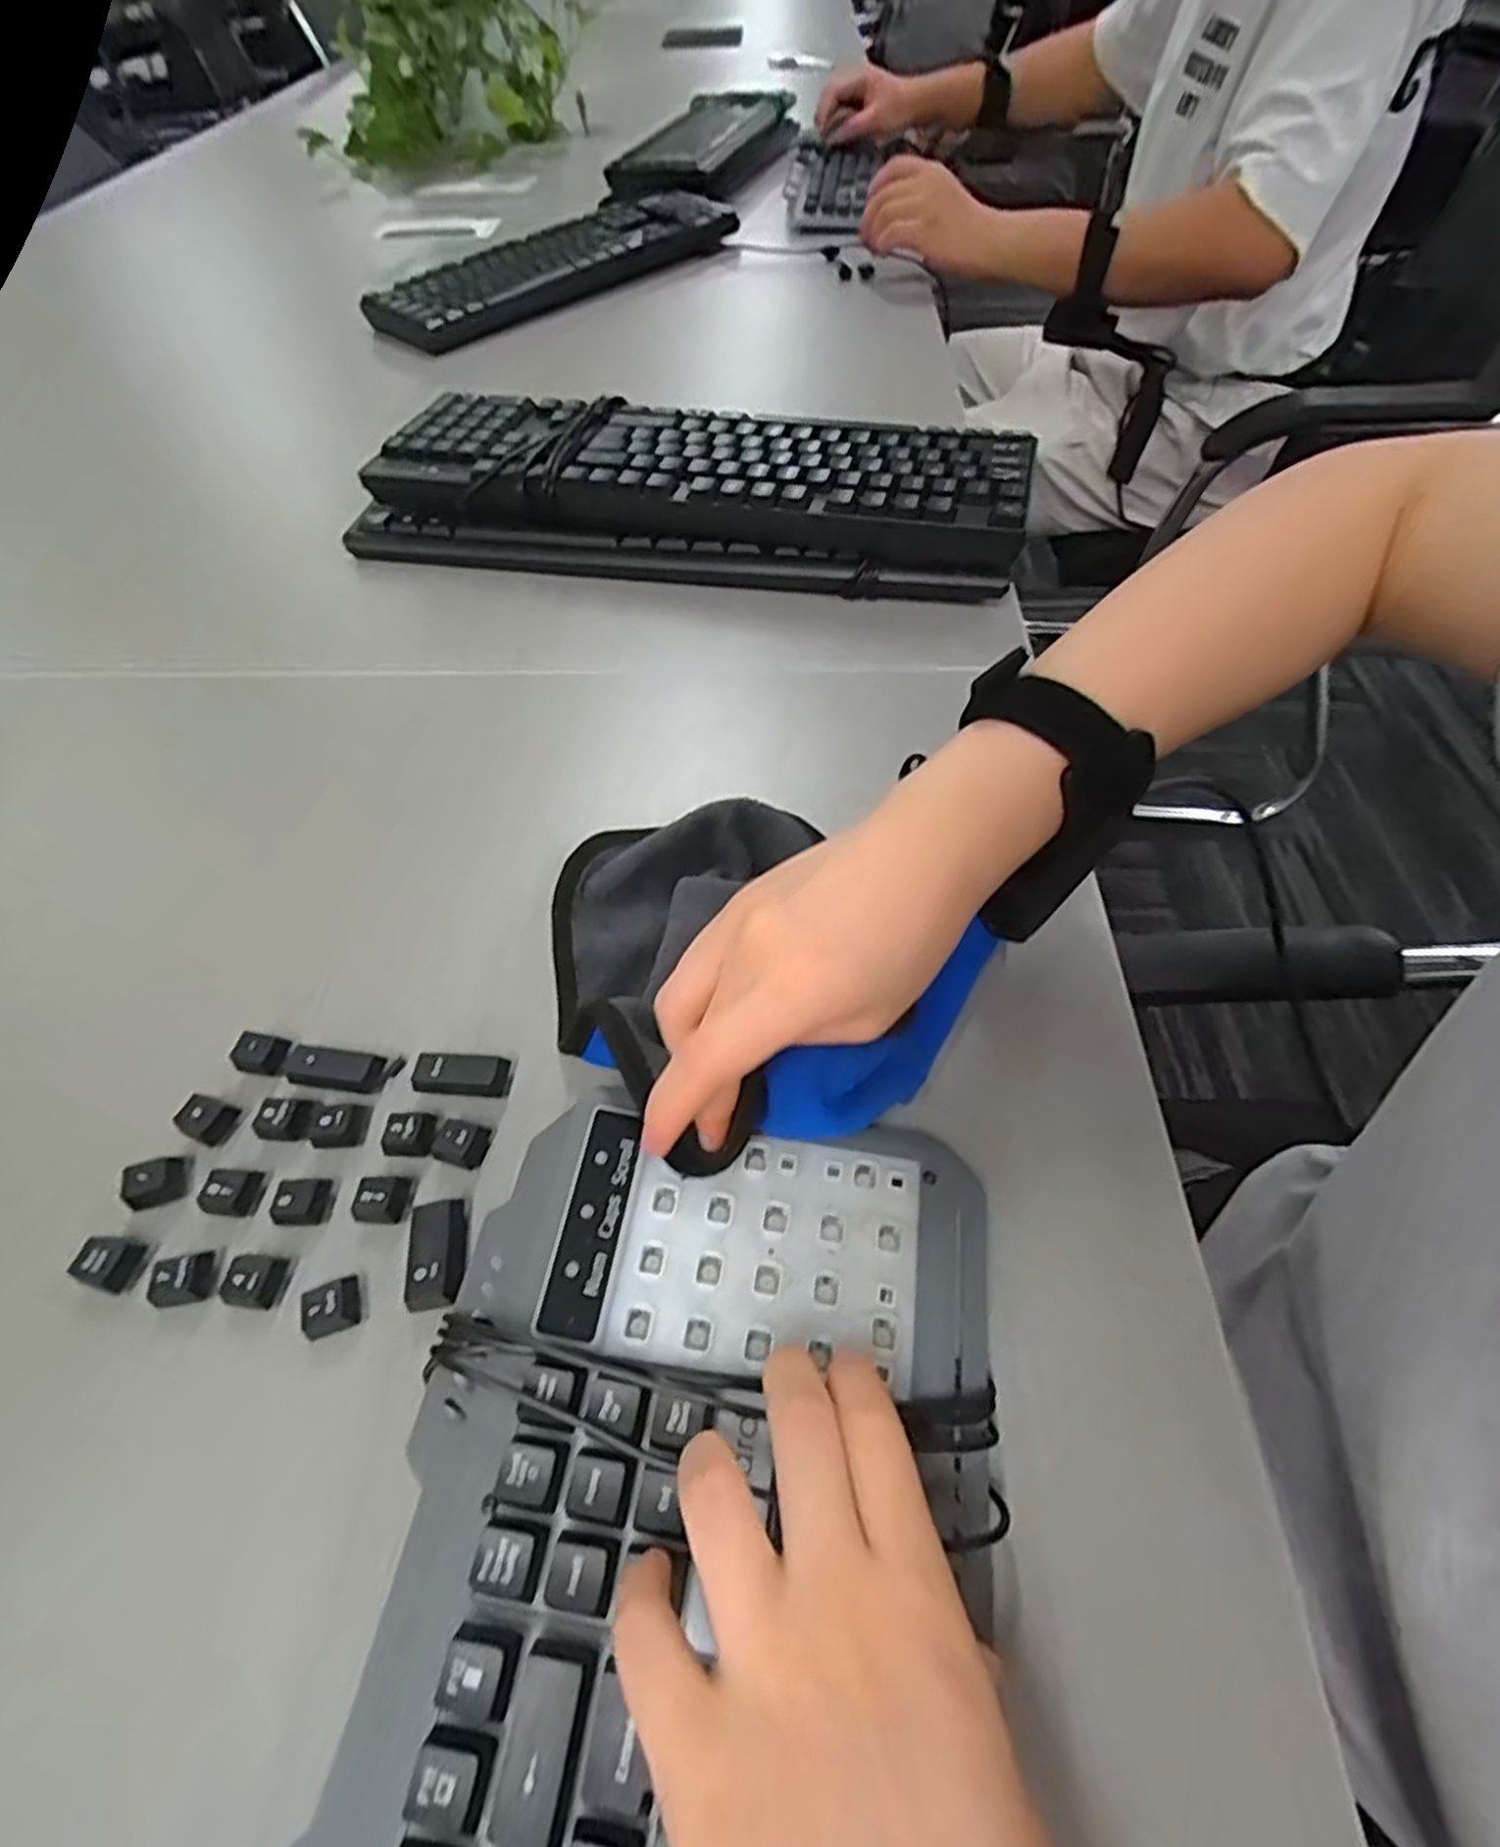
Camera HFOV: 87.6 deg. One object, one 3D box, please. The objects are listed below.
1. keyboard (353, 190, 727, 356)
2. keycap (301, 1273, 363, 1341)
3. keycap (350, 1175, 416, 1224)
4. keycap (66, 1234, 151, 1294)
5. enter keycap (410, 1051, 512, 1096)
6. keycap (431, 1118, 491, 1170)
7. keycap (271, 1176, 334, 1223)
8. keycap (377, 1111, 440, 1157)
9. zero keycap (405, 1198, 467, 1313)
[{"bbox_3d":[-0.209,-0.713,0.836,0.412,0.028,0.122,-39,62,-22],"label":"keyboard"},{"bbox_3d":[-0.139,0.128,0.261,0.017,0.011,0.016,-22,57,-13],"label":"keycap"},{"bbox_3d":[-0.133,0.099,0.282,0.017,0.011,0.018,-3,55,0],"label":"keycap"},{"bbox_3d":[-0.222,0.116,0.271,0.015,0.011,0.017,14,57,12],"label":"keycap"},{"bbox_3d":[-0.114,0.059,0.306,0.036,0.010,0.019,2,55,4],"label":"enter keycap"},{"bbox_3d":[-0.109,0.080,0.293,0.018,0.009,0.017,10,56,9],"label":"keycap"},{"bbox_3d":[-0.162,0.099,0.283,0.016,0.010,0.019,-5,55,-1],"label":"keycap"},{"bbox_3d":[-0.128,0.079,0.294,0.017,0.010,0.017,-4,55,-1],"label":"keycap"},{"bbox_3d":[-0.108,0.114,0.270,0.017,0.011,0.035,-9,55,-4],"label":"zero keycap"}]

